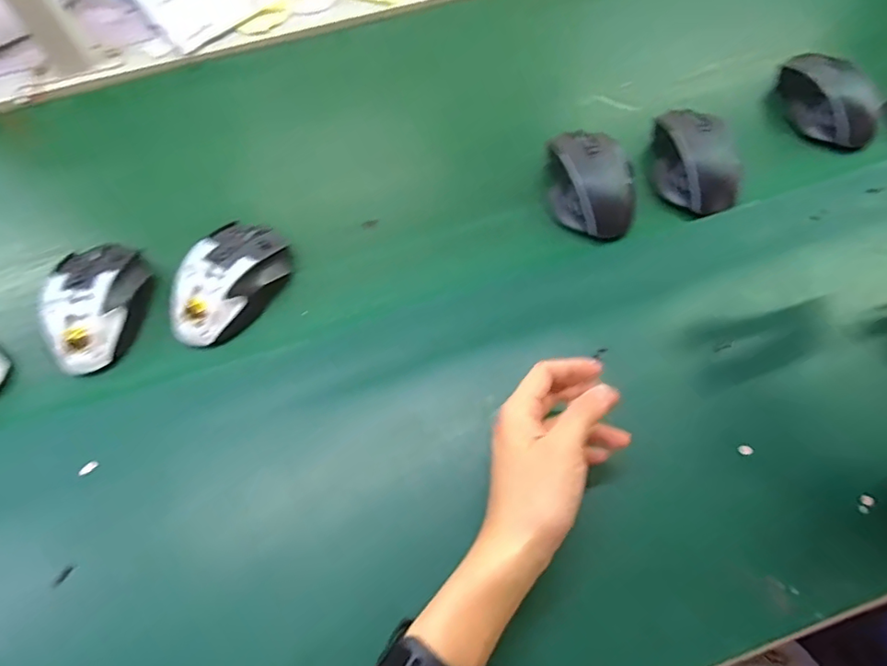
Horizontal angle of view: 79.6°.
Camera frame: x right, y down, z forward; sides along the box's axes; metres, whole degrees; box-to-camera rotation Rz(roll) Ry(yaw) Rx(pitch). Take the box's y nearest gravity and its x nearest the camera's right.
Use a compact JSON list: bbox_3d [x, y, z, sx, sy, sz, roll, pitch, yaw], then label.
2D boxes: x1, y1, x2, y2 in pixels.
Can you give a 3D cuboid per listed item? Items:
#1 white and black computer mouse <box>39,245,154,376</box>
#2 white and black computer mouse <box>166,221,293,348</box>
[{"bbox_3d":[-0.290,-0.024,0.440,0.058,0.034,0.112,-5,63,1],"label":"white and black computer mouse"},{"bbox_3d":[-0.180,-0.043,0.447,0.072,0.037,0.112,18,65,12],"label":"white and black computer mouse"}]

